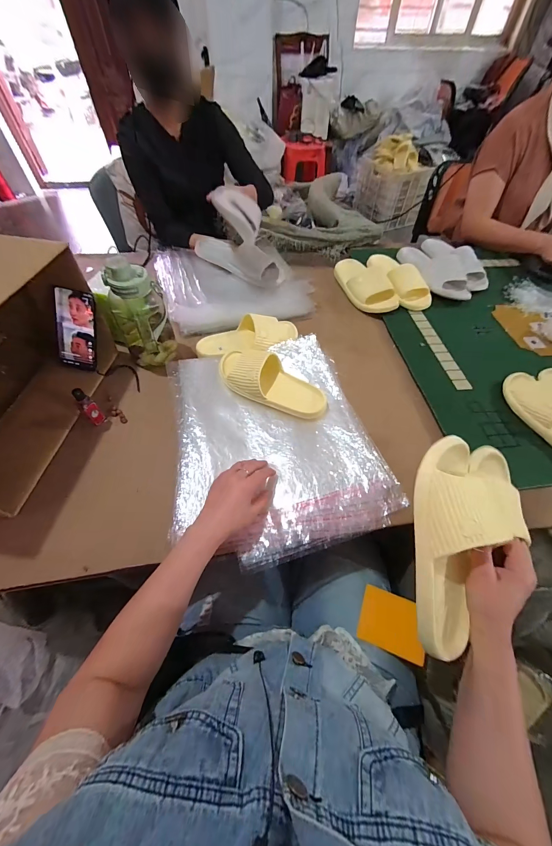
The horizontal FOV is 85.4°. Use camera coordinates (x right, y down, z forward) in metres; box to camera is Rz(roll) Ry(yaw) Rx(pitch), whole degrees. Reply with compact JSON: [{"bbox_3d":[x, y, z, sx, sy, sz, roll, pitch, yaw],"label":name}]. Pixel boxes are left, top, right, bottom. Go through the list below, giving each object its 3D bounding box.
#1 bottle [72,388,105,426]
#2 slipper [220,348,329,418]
[{"bbox_3d":[-0.347,-0.030,0.556,0.023,0.077,0.029,-38,64,-24],"label":"bottle"},{"bbox_3d":[-0.007,-0.089,0.620,0.240,0.062,0.102,27,58,0],"label":"slipper"}]

